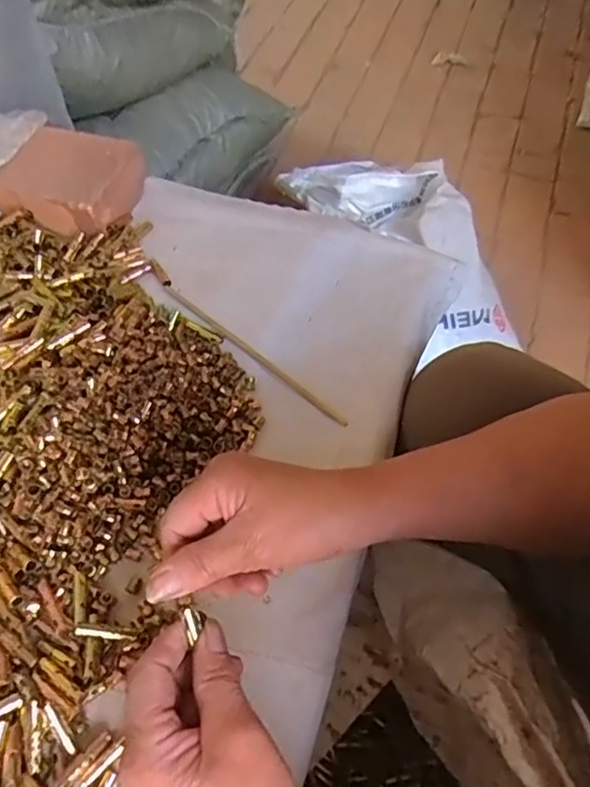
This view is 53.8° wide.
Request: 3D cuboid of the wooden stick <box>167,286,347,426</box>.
[{"bbox_3d":[-0.038,-0.039,0.518,0.218,0.008,0.013,38,65,21],"label":"wooden stick"}]

